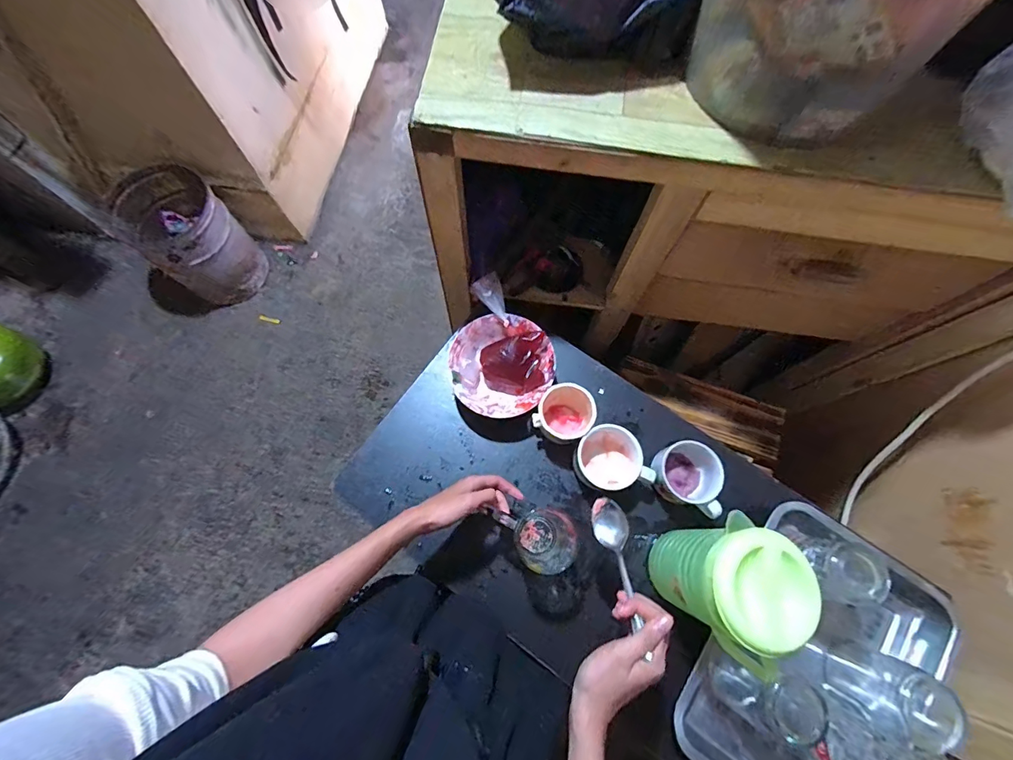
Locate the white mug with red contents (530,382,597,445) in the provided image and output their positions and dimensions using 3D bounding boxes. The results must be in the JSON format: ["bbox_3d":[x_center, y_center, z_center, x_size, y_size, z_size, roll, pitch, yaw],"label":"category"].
[{"bbox_3d":[0.086,0.047,0.628,0.075,0.076,0.079,0,72,1],"label":"white mug with red contents"}]

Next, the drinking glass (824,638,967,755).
[{"bbox_3d":[0.447,0.365,0.520,0.070,0.128,0.077,0,72,1],"label":"drinking glass"}]

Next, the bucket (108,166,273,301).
[{"bbox_3d":[-0.980,-0.441,1.361,0.337,0.361,0.265,37,76,11],"label":"bucket"}]

